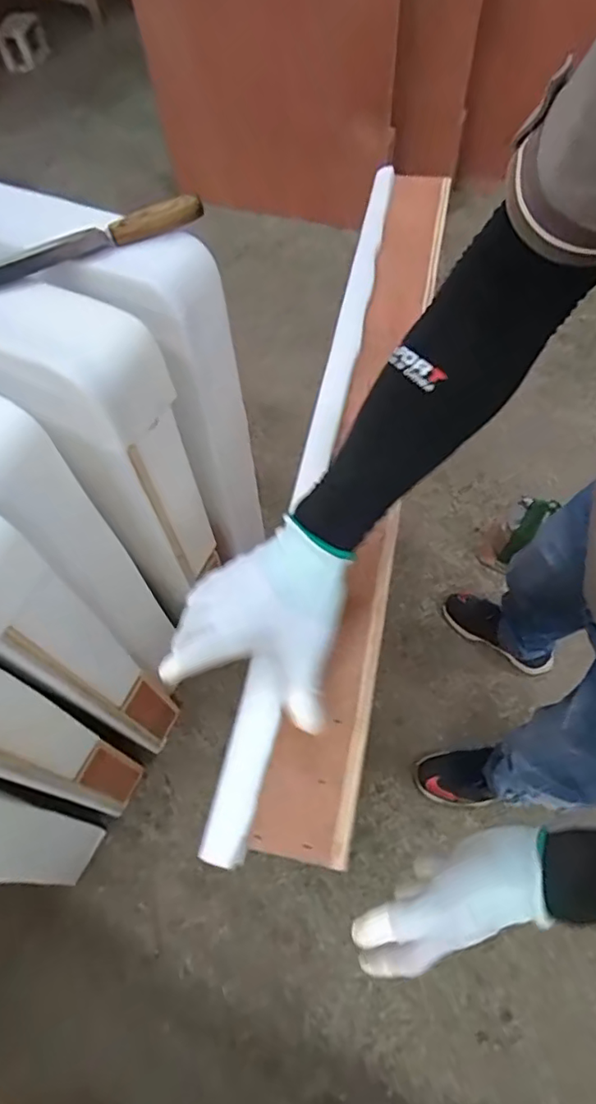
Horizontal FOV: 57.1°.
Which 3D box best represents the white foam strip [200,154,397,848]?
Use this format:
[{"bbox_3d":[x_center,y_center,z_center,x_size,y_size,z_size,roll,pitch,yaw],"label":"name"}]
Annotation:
[{"bbox_3d":[0.038,-0.149,0.572,0.038,0.019,0.844,10,63,9],"label":"white foam strip"}]

